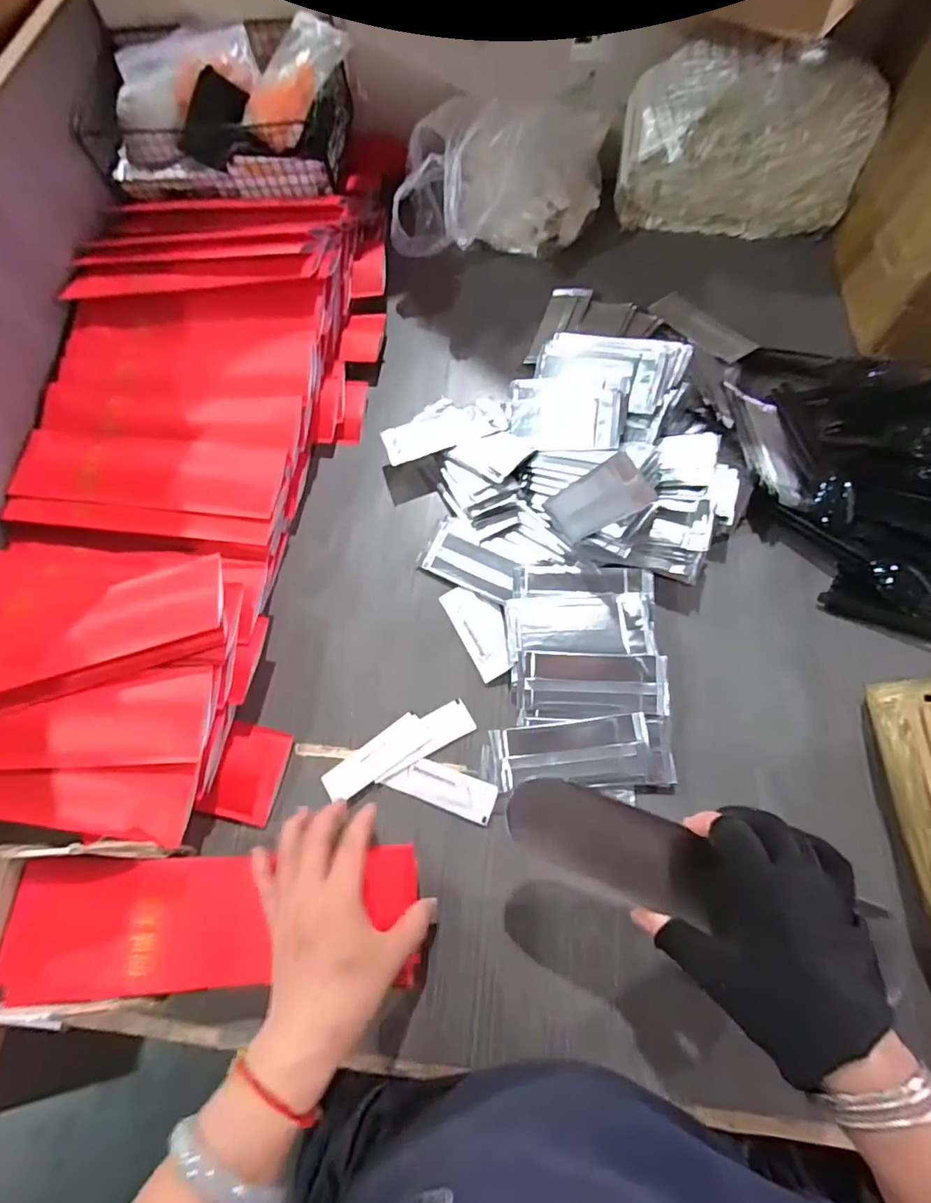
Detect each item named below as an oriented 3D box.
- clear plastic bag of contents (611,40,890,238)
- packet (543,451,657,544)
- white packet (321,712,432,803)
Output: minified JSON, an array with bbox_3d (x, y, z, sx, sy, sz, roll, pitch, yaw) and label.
[{"bbox_3d":[0.309,-0.514,0.602,0.255,0.151,0.099,2,68,6],"label":"clear plastic bag of contents"},{"bbox_3d":[0.108,-0.084,0.453,0.007,0.117,0.046,-40,96,-26],"label":"packet"},{"bbox_3d":[-0.074,0.130,0.443,0.091,0.004,0.029,-36,72,-10],"label":"white packet"}]

